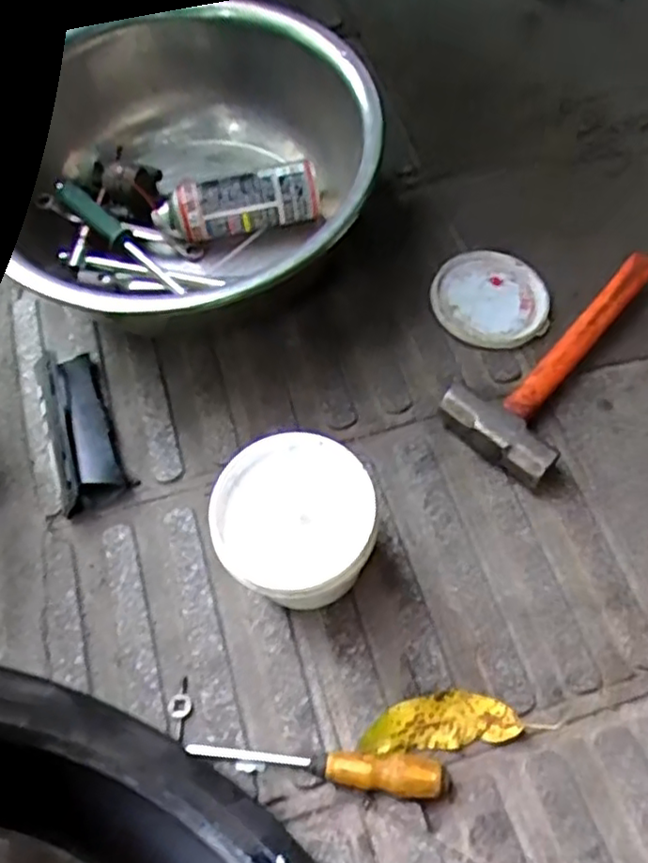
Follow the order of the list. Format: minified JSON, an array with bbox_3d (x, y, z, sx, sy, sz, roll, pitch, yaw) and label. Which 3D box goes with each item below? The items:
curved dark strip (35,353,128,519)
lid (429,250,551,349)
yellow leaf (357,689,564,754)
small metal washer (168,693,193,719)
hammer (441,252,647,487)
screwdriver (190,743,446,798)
[{"bbox_3d":[-0.249,-0.005,0.667,0.062,0.054,0.164,-21,65,-8],"label":"curved dark strip"},{"bbox_3d":[0.184,-0.148,0.734,0.125,0.022,0.121,-1,64,2],"label":"lid"},{"bbox_3d":[0.106,0.235,0.544,0.152,0.016,0.042,-8,64,-1],"label":"yellow leaf"},{"bbox_3d":[-0.121,0.232,0.561,0.020,0.004,0.020,-1,64,2],"label":"small metal washer"},{"bbox_3d":[0.269,-0.084,0.692,0.325,0.052,0.118,-41,69,-17],"label":"hammer"},{"bbox_3d":[-0.004,0.266,0.525,0.204,0.026,0.028,3,64,4],"label":"screwdriver"}]

